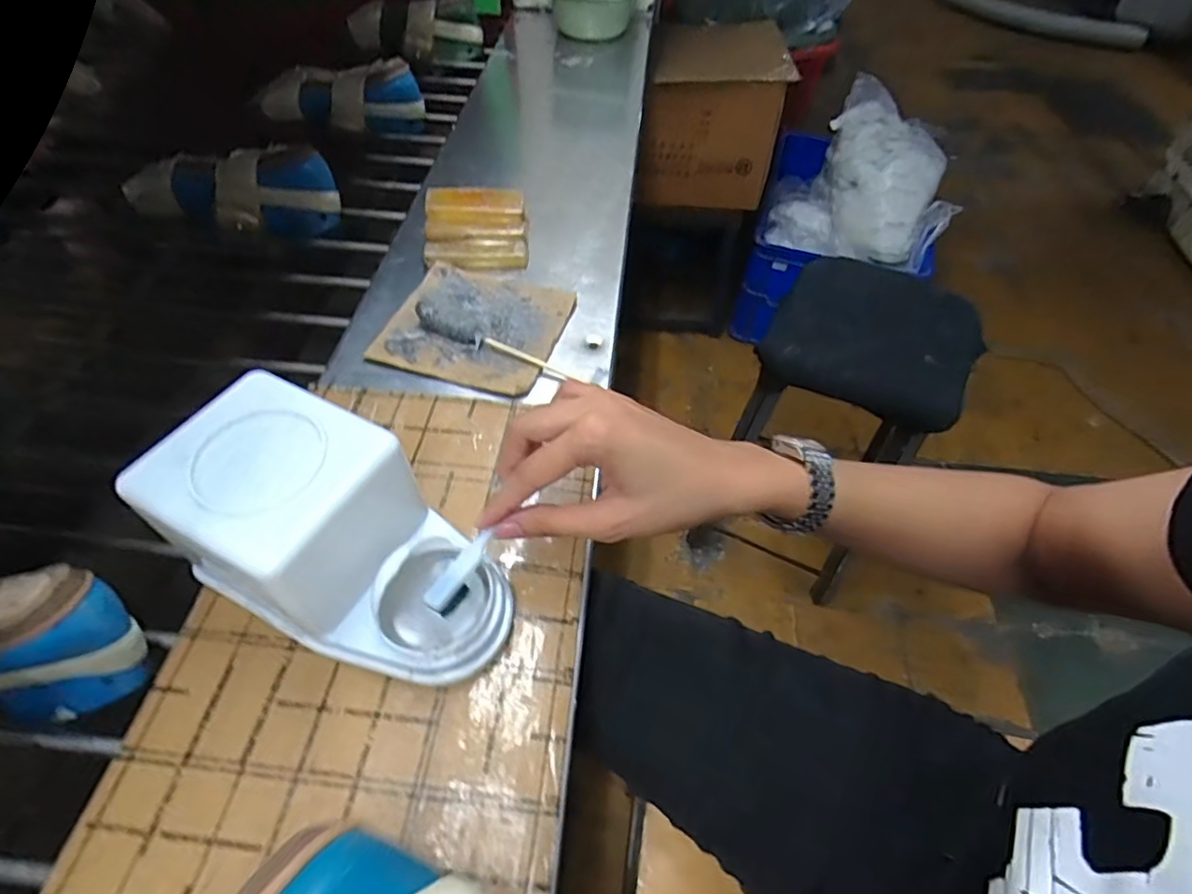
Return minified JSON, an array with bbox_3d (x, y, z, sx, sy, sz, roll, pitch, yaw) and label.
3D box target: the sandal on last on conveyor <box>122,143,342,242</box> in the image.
[{"bbox_3d":[-0.394,-0.284,0.659,0.194,0.075,0.066,2,53,0],"label":"sandal on last on conveyor"}]

